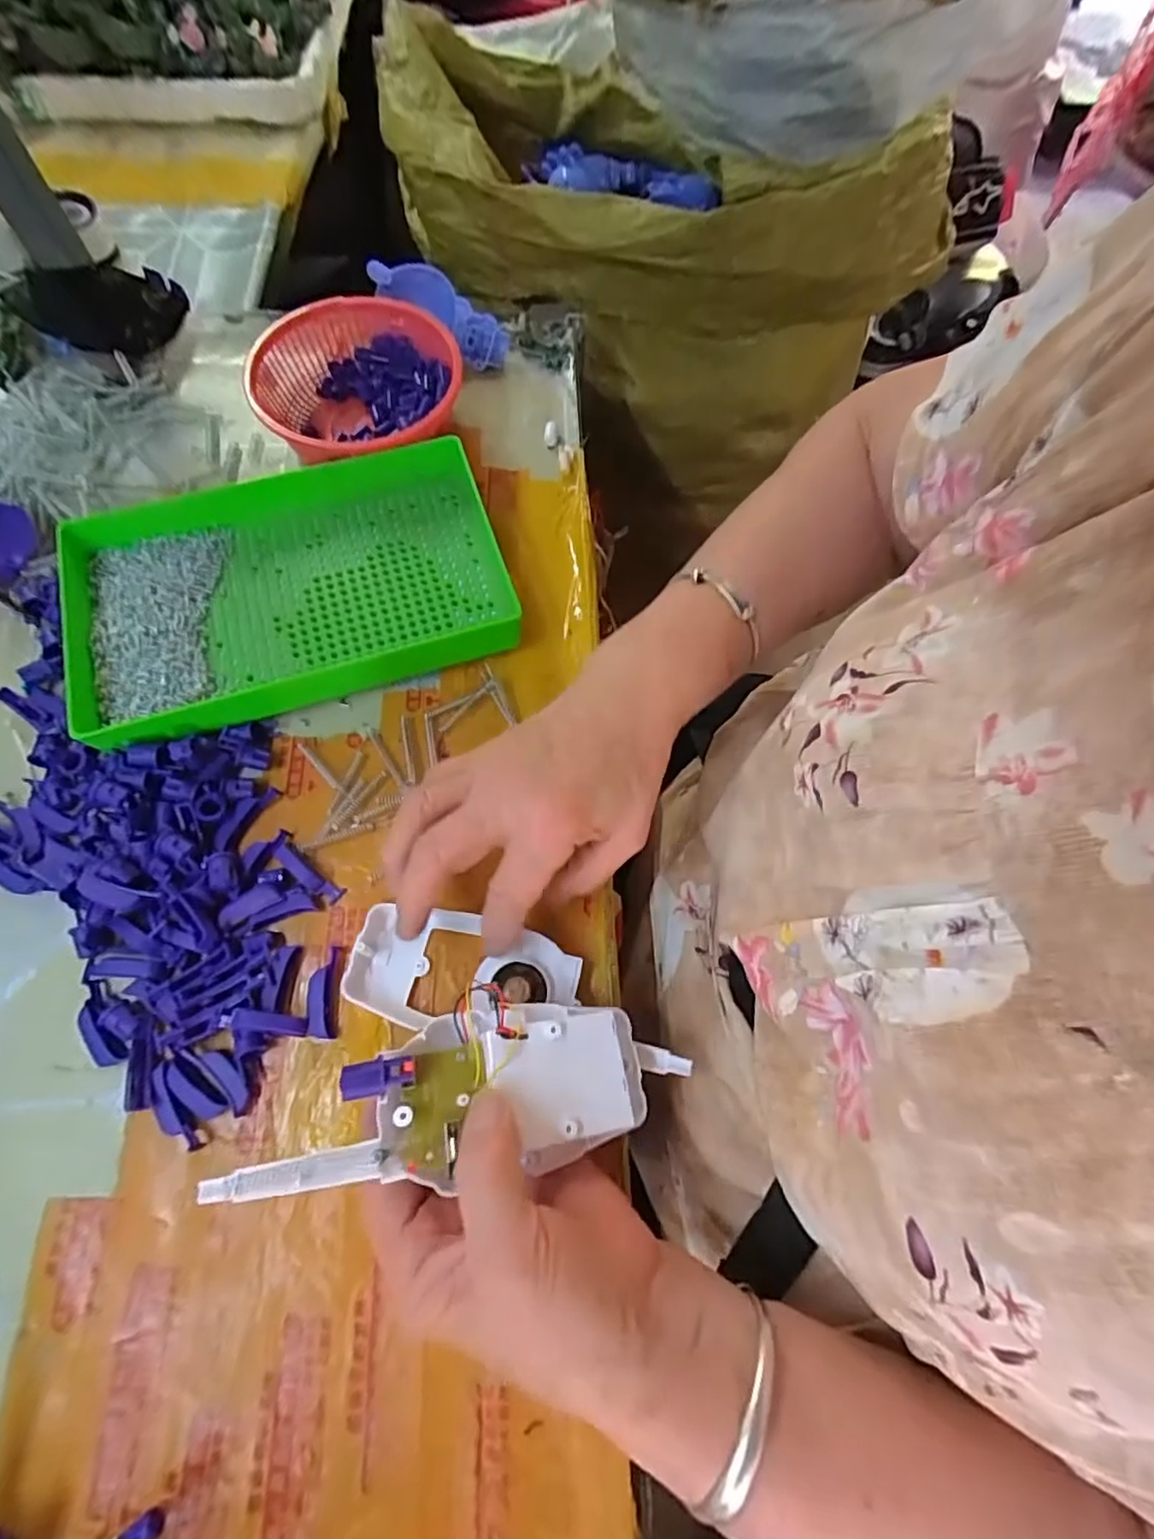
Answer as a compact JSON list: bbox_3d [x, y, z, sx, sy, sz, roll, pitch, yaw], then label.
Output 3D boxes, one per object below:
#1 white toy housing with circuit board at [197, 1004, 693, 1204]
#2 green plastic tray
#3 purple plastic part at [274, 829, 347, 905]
[{"bbox_3d":[-0.041,0.131,0.256,0.179,0.021,0.058,-5,69,-20],"label":"white toy housing with circuit board"},{"bbox_3d":[-0.168,-0.111,0.379,0.242,0.035,0.154,-17,71,-7],"label":"green plastic tray"},{"bbox_3d":[-0.144,0.052,0.333,0.048,0.008,0.013,40,74,13],"label":"purple plastic part"}]

